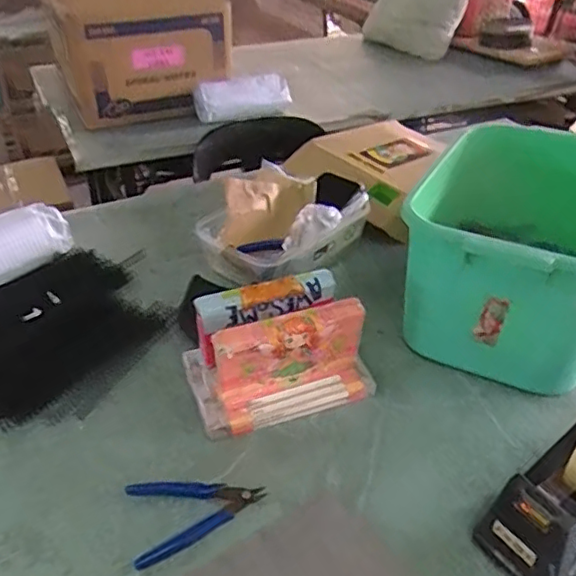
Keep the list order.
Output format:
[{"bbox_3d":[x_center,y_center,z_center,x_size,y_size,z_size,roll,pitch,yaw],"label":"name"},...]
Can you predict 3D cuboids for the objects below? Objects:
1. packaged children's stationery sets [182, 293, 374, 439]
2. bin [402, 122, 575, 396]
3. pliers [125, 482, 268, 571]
[{"bbox_3d":[-0.011,0.065,0.631,0.186,0.116,0.108,-10,37,-13],"label":"packaged children's stationery sets"},{"bbox_3d":[0.275,-0.039,0.719,0.230,0.188,0.294,16,39,21],"label":"bin"},{"bbox_3d":[-0.086,0.194,0.542,0.120,0.006,0.078,-17,39,-21],"label":"pliers"}]

